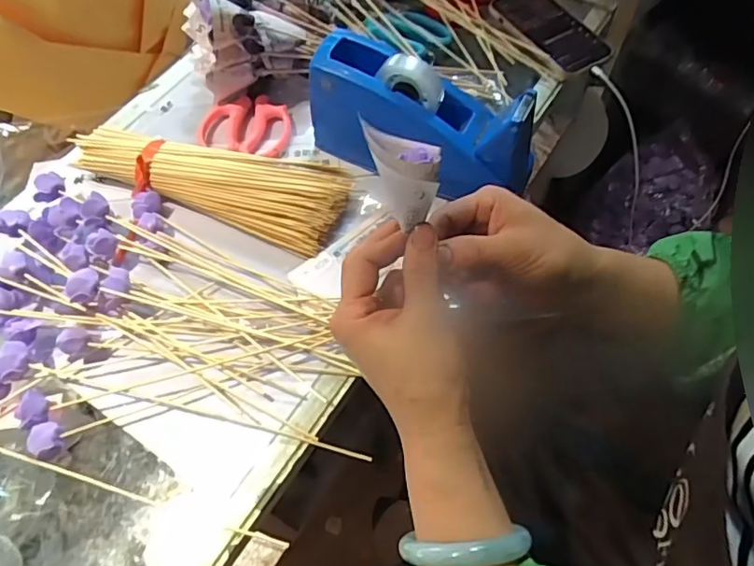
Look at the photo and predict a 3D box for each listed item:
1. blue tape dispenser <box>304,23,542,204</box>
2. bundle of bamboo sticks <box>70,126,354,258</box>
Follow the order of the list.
[{"bbox_3d":[0.043,-0.154,0.521,0.217,0.109,0.069,22,64,14],"label":"blue tape dispenser"},{"bbox_3d":[-0.154,-0.111,0.531,0.254,0.043,0.098,17,63,11],"label":"bundle of bamboo sticks"}]

